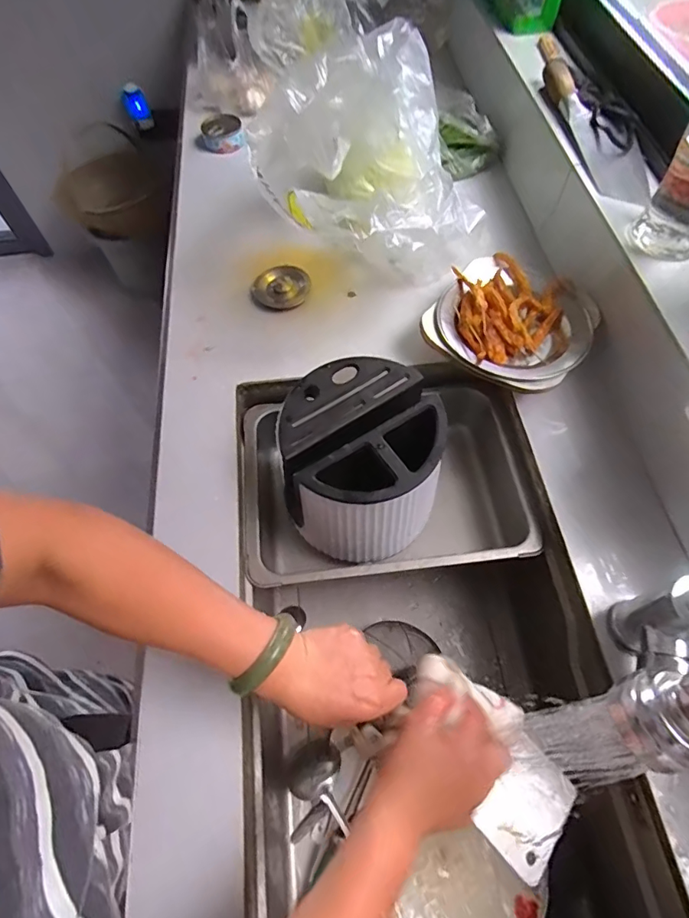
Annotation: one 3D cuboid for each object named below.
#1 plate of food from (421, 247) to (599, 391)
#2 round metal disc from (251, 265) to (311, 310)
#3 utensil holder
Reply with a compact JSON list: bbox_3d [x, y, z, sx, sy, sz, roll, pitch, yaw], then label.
[{"bbox_3d":[0.216,-0.177,0.625,0.189,0.045,0.191,-1,62,1],"label":"plate of food"},{"bbox_3d":[-0.091,-0.249,0.690,0.080,0.019,0.070,-10,62,-4],"label":"round metal disc"},{"bbox_3d":[0.023,0.006,0.559,0.164,0.159,0.174,13,63,8],"label":"utensil holder"}]

